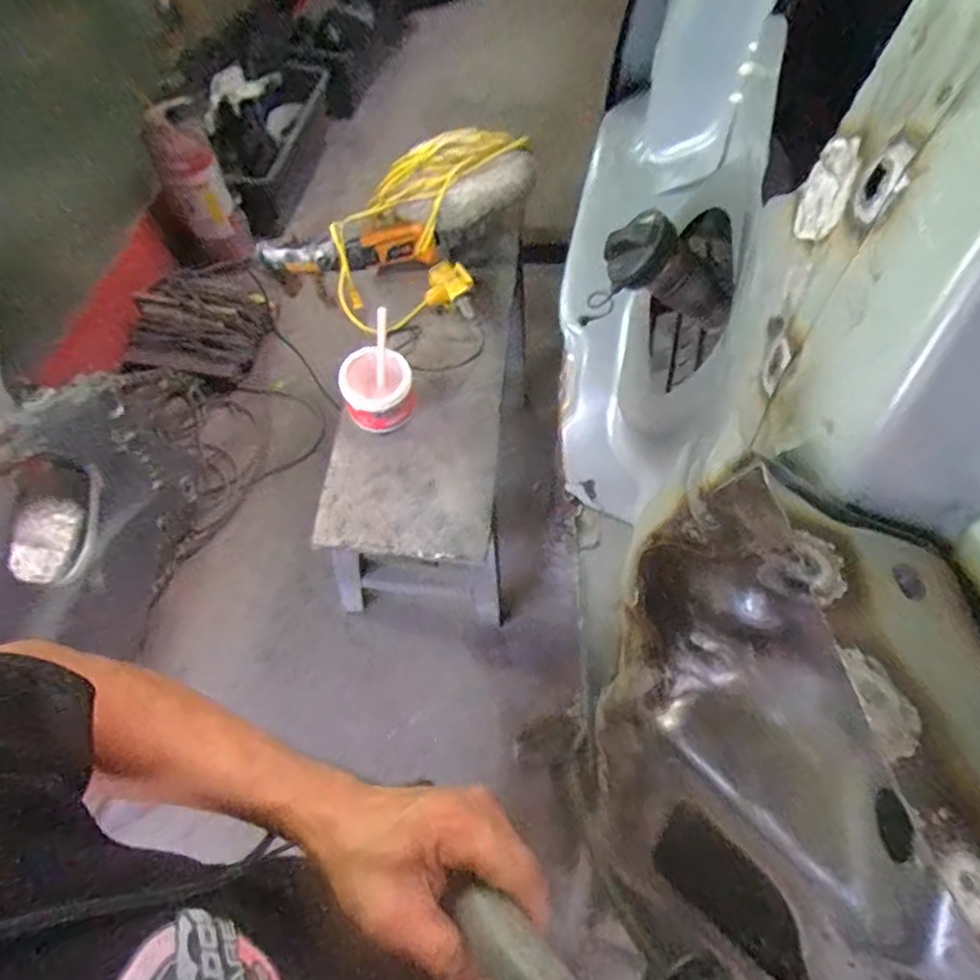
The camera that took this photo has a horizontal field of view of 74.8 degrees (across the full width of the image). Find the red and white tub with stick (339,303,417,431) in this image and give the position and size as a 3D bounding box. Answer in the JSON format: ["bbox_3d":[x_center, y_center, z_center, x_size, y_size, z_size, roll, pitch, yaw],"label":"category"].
[{"bbox_3d":[-0.175,-0.167,0.967,0.112,0.098,0.132,-22,62,-9],"label":"red and white tub with stick"}]

